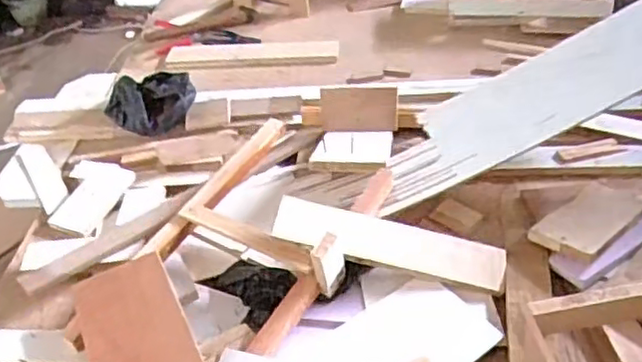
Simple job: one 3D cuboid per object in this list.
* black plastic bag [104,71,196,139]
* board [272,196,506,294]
[{"bbox_3d":[-0.341,-0.154,1.335,0.178,0.087,0.125,-16,40,-13],"label":"black plastic bag"},{"bbox_3d":[0.099,0.088,0.931,0.325,0.025,0.066,15,66,-3],"label":"board"}]

